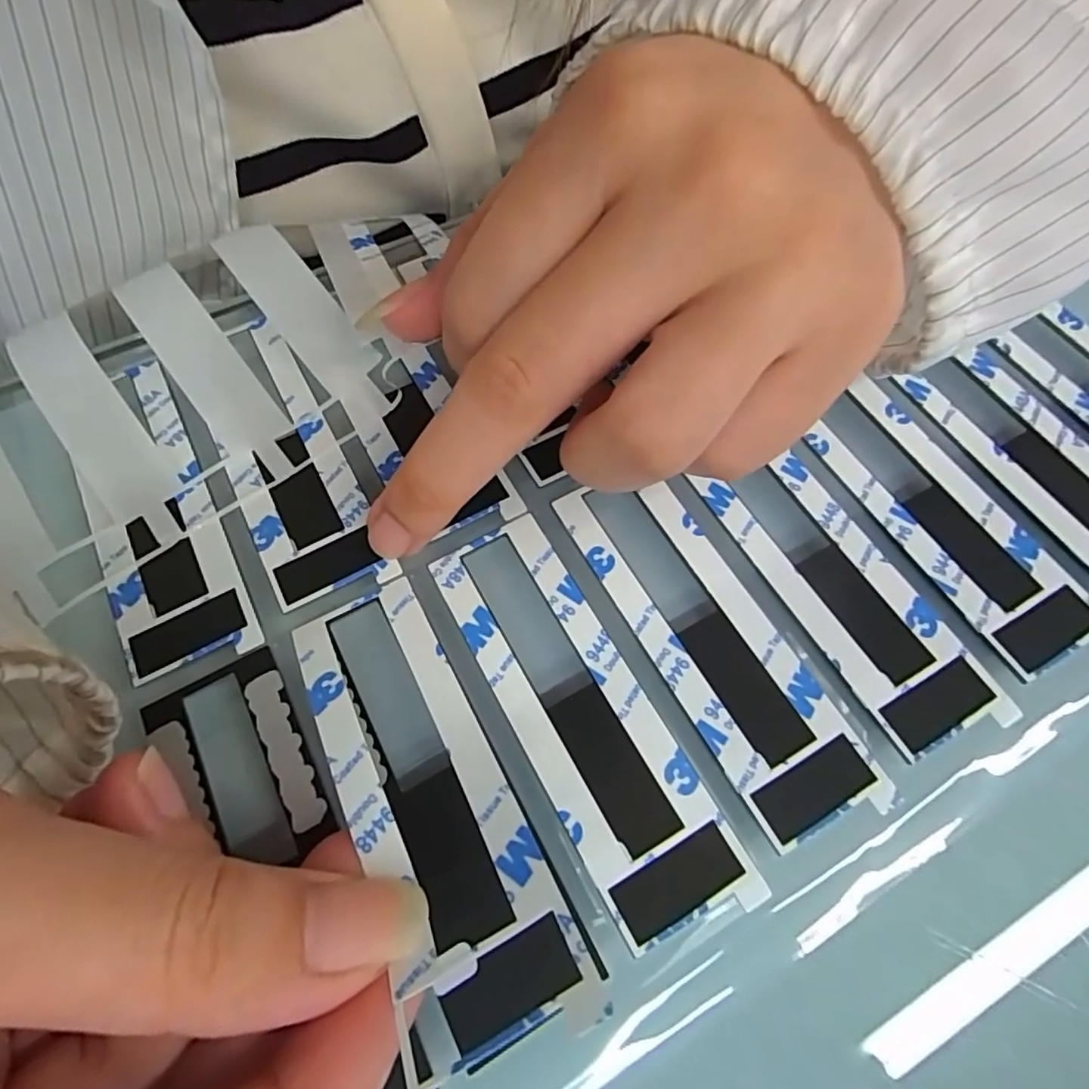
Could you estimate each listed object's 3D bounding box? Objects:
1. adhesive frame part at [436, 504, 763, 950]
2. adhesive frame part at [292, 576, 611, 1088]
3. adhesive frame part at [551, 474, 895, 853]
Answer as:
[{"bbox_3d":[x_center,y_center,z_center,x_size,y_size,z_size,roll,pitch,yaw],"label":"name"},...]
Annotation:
[{"bbox_3d":[0.007,0.033,0.124,0.027,0.004,0.089,-27,68,-13],"label":"adhesive frame part"},{"bbox_3d":[-0.023,0.043,0.109,0.027,0.007,0.087,-28,50,-13],"label":"adhesive frame part"},{"bbox_3d":[0.036,0.019,0.129,0.031,0.004,0.083,-22,67,-11],"label":"adhesive frame part"}]

